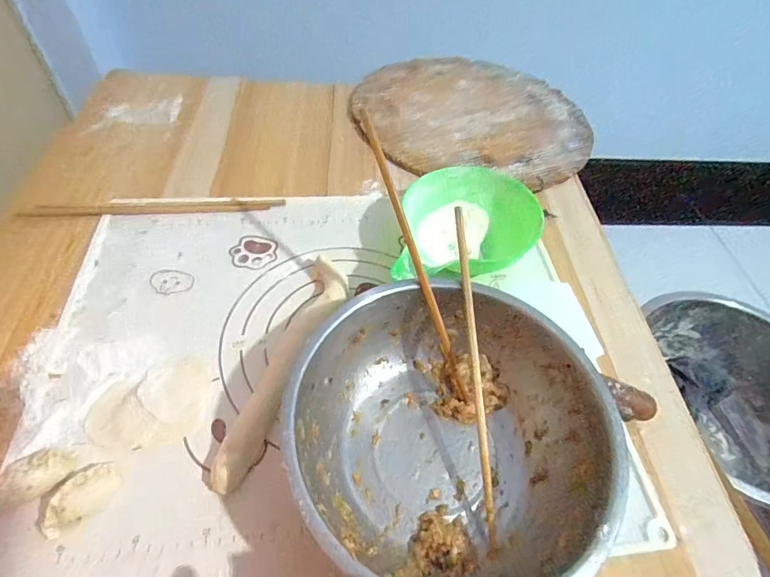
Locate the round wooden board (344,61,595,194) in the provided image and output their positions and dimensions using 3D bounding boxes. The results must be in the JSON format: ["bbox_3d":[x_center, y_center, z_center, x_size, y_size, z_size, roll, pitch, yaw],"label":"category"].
[{"bbox_3d":[0.130,-0.271,0.673,0.349,0.014,0.310,5,52,-2],"label":"round wooden board"}]

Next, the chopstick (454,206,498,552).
[{"bbox_3d":[0.071,0.059,0.350,0.007,0.008,0.263,-1,76,-7],"label":"chopstick"}]

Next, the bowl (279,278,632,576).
[{"bbox_3d":[0.046,0.103,0.337,0.221,0.082,0.213,3,52,-4],"label":"bowl"}]

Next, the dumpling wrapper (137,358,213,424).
[{"bbox_3d":[-0.177,0.084,0.372,0.055,0.004,0.057,11,52,3],"label":"dumpling wrapper"}]

